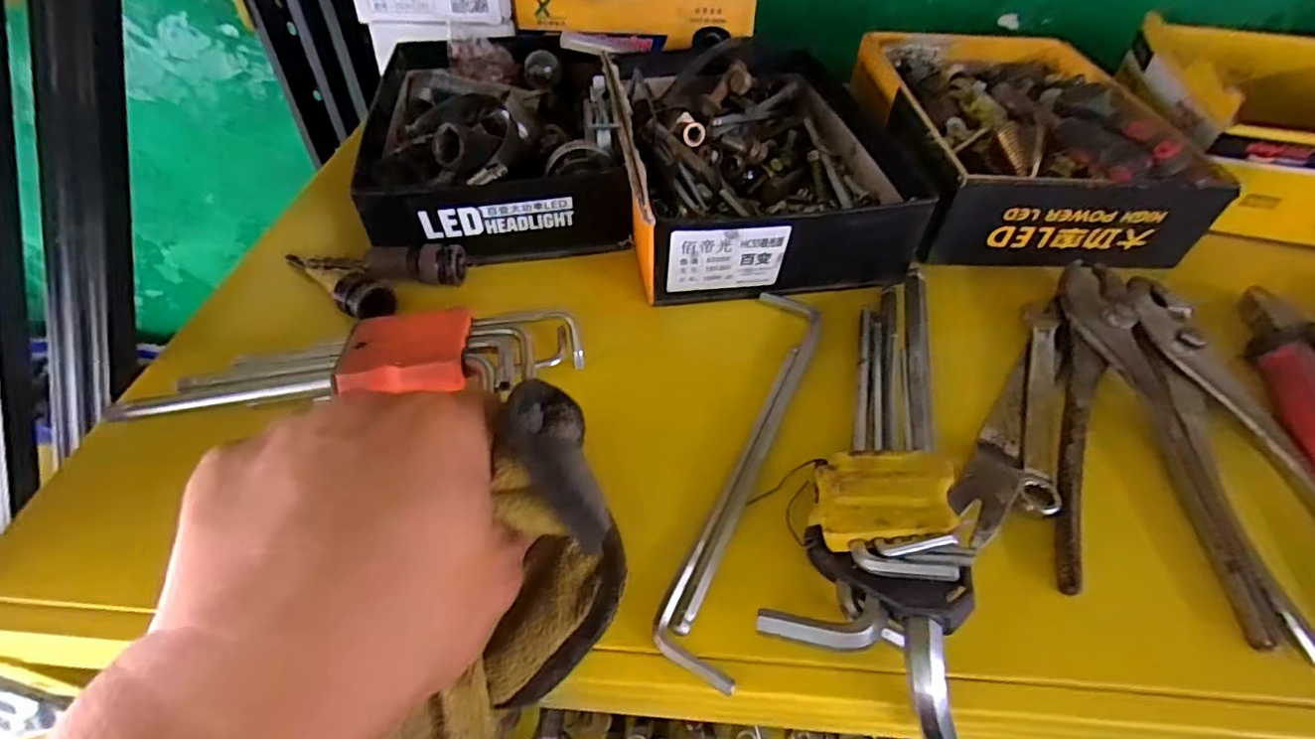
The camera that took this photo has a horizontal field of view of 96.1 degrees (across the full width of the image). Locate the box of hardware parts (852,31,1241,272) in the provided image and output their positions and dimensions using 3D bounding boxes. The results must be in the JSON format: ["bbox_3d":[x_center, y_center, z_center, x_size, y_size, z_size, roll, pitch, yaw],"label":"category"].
[{"bbox_3d":[0.231,-0.159,0.391,0.173,0.062,0.223,1,47,-2],"label":"box of hardware parts"}]

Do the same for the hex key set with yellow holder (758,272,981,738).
[{"bbox_3d":[0.102,0.025,0.243,0.058,0.031,0.214,18,49,14],"label":"hex key set with yellow holder"}]

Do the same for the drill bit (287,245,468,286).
[{"bbox_3d":[-0.153,-0.056,0.321,0.092,0.021,0.023,-3,48,-6],"label":"drill bit"}]

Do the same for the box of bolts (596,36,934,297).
[{"bbox_3d":[0.055,-0.133,0.373,0.154,0.056,0.207,-4,48,-6],"label":"box of bolts"}]

